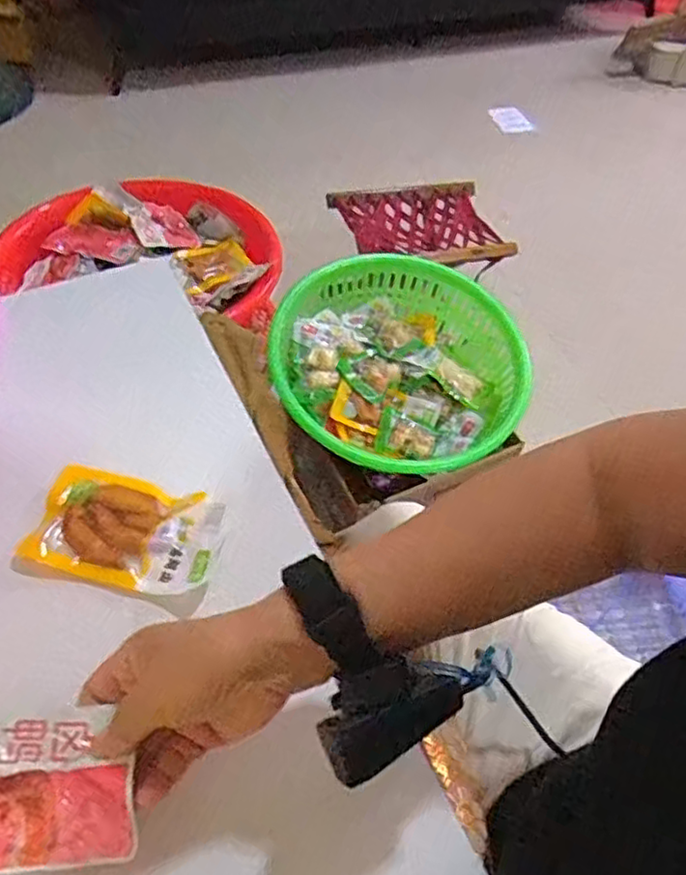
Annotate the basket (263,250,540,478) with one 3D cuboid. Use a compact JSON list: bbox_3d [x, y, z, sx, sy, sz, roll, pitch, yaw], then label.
[{"bbox_3d":[0.072,-0.094,0.887,0.327,0.096,0.338,10,52,4],"label":"basket"}]

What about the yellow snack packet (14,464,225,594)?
[{"bbox_3d":[-0.151,0.065,0.467,0.130,0.012,0.079,14,53,7],"label":"yellow snack packet"}]

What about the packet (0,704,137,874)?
[{"bbox_3d":[-0.172,0.178,0.333,0.133,0.011,0.073,2,72,-1],"label":"packet"}]

